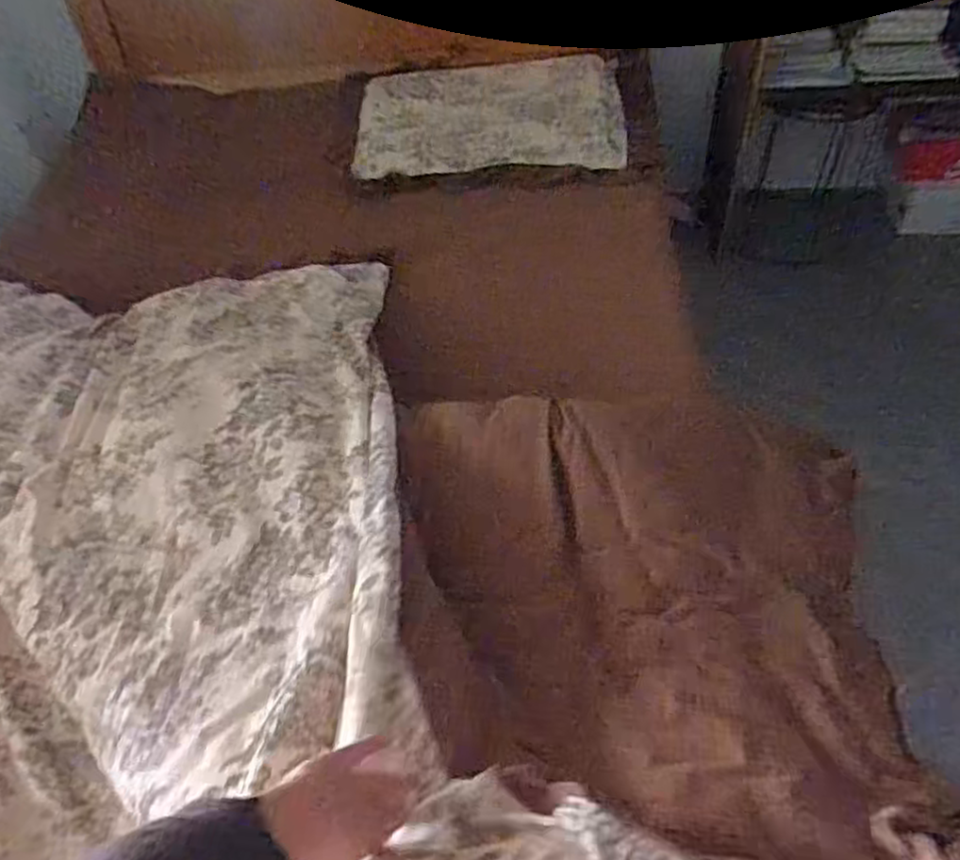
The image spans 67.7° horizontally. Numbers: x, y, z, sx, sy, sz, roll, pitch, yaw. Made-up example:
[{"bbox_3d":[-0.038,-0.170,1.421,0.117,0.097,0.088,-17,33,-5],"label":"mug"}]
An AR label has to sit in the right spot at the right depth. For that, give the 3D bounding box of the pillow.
[{"bbox_3d":[0.026,-0.774,1.745,0.629,0.096,0.391,3,54,6],"label":"pillow"}]

